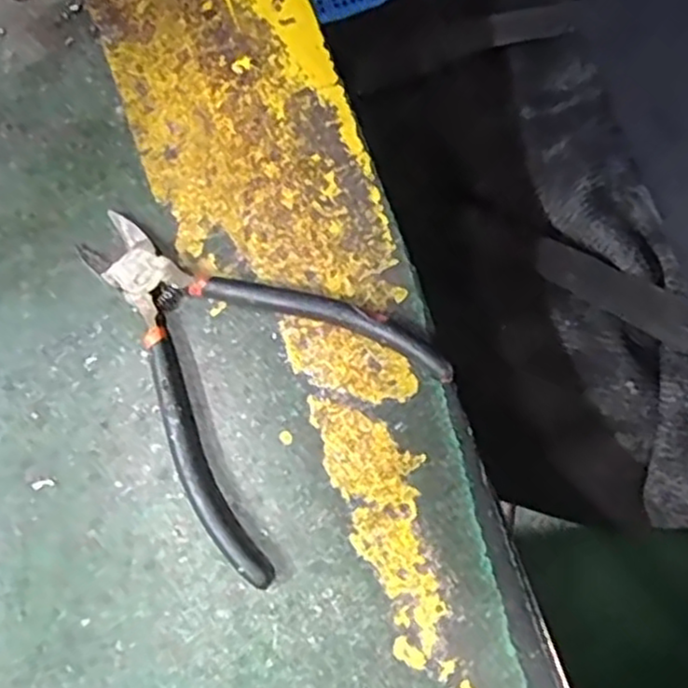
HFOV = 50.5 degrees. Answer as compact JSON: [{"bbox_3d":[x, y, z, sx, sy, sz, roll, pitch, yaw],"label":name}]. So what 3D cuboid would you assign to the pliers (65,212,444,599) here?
[{"bbox_3d":[-0.049,0.008,0.281,0.136,0.013,0.104,37,80,6],"label":"pliers"}]

